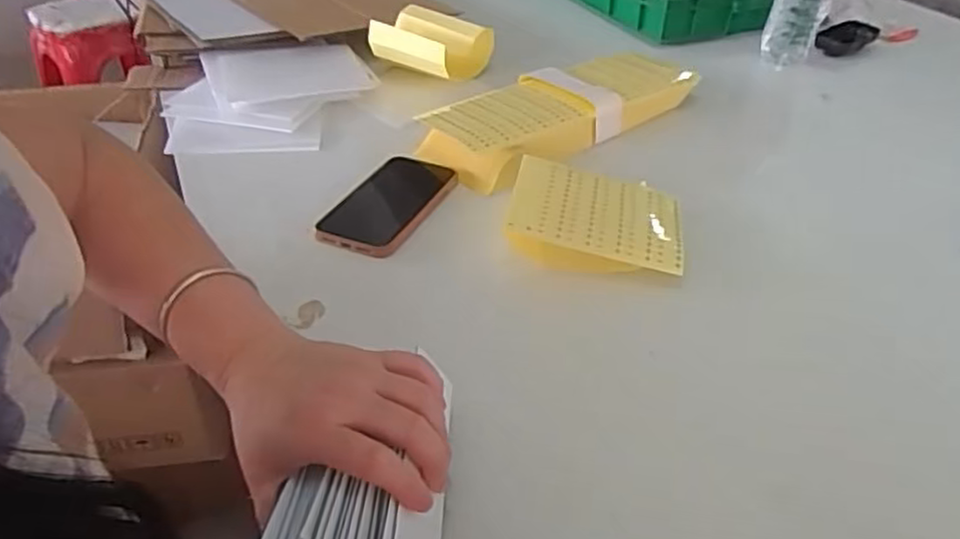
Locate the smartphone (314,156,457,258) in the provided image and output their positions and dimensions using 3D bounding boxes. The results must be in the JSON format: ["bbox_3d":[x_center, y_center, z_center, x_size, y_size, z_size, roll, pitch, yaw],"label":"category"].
[{"bbox_3d":[-0.084,-0.063,0.656,0.085,0.014,0.156,14,40,16],"label":"smartphone"}]

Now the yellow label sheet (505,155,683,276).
[{"bbox_3d":[0.101,-0.044,0.608,0.149,0.044,0.120,5,38,6],"label":"yellow label sheet"}]

